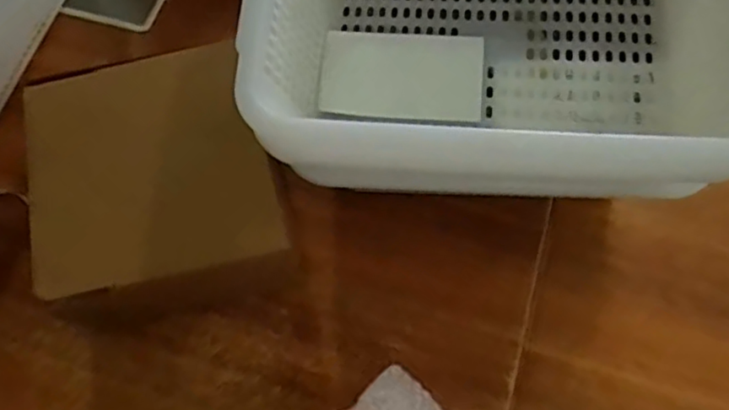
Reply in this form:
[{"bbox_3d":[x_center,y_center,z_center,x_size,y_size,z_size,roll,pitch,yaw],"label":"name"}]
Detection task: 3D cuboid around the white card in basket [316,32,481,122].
[{"bbox_3d":[0.031,-0.107,0.518,0.127,0.009,0.077,5,68,3],"label":"white card in basket"}]

